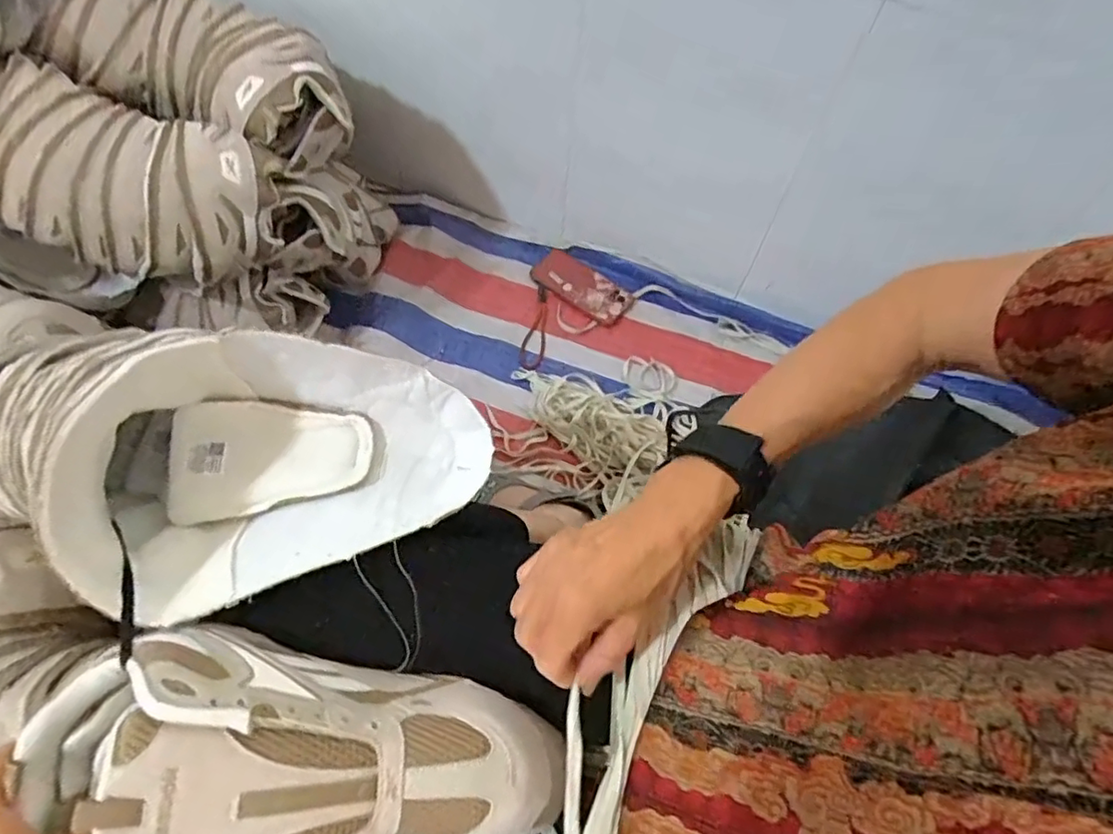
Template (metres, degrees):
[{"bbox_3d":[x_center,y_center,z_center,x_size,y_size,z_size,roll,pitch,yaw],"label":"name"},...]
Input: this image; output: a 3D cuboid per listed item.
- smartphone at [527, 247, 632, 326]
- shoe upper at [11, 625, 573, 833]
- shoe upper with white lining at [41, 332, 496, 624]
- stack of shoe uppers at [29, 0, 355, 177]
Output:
[{"bbox_3d":[0.040,-0.212,0.942,0.164,0.012,0.080,32,63,13],"label":"smartphone"},{"bbox_3d":[-0.123,0.182,0.306,0.263,0.058,0.119,13,59,-14],"label":"shoe upper"},{"bbox_3d":[-0.174,0.025,0.374,0.260,0.085,0.149,-16,63,-13],"label":"shoe upper with white lining"},{"bbox_3d":[-0.409,-0.407,0.694,0.330,0.108,0.157,19,61,7],"label":"stack of shoe uppers"}]

